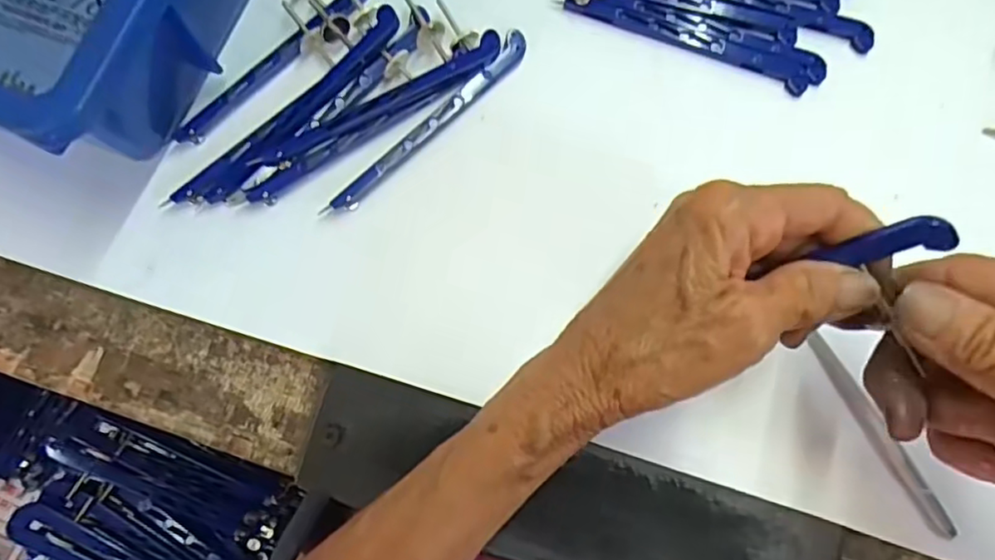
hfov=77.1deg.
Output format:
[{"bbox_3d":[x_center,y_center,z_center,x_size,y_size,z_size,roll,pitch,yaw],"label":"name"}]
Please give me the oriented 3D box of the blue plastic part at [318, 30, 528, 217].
[{"bbox_3d":[-0.031,-0.072,0.289,0.011,0.008,0.123,43,81,9],"label":"blue plastic part"}]

